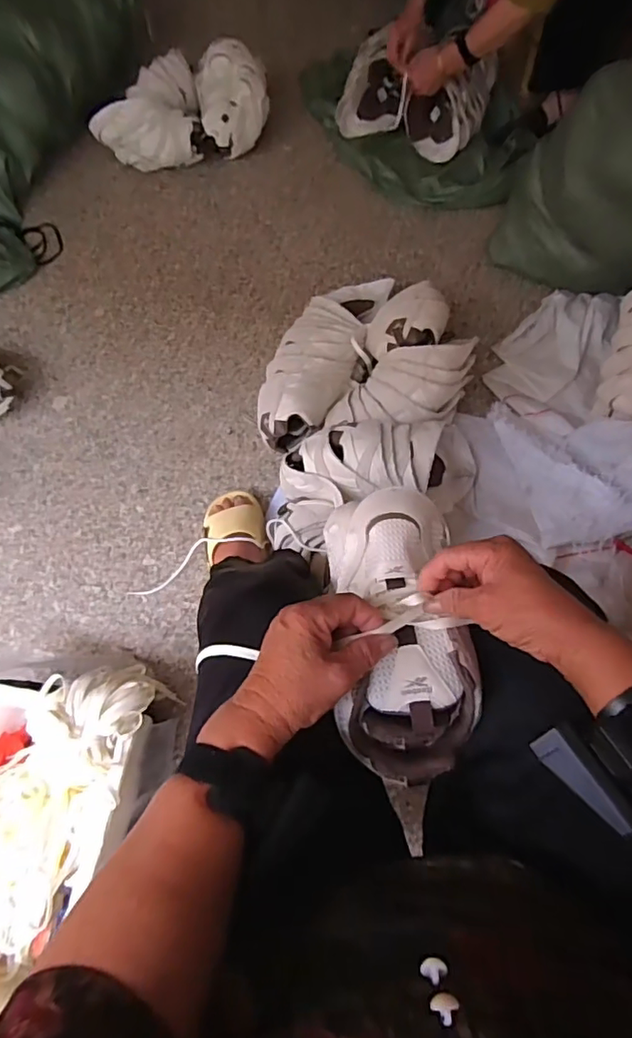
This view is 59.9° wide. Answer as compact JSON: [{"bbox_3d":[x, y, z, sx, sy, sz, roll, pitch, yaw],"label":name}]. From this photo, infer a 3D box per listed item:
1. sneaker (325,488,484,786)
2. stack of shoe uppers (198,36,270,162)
[{"bbox_3d":[0.066,0.086,0.452,0.101,0.083,0.229,-5,64,-4],"label":"sneaker"},{"bbox_3d":[-0.215,-1.105,1.426,0.180,0.133,0.268,-10,64,-3],"label":"stack of shoe uppers"}]

